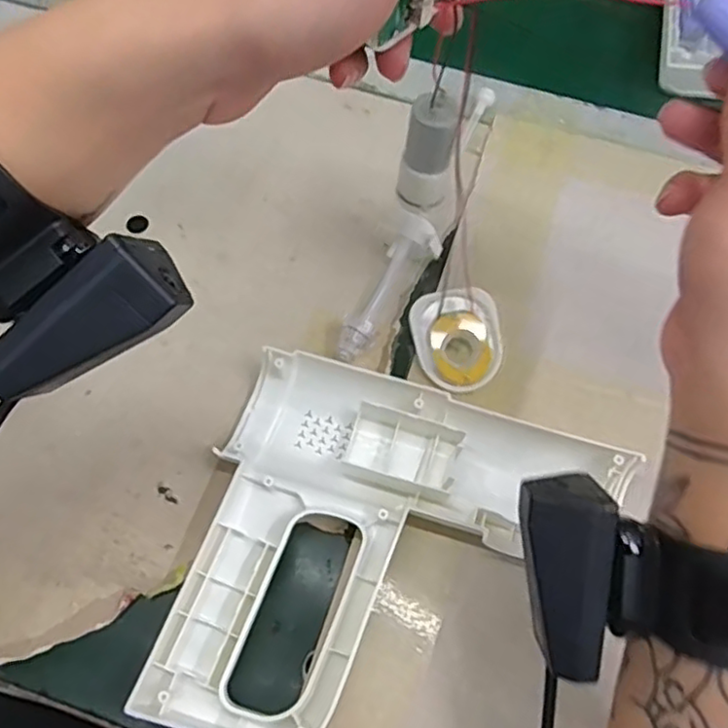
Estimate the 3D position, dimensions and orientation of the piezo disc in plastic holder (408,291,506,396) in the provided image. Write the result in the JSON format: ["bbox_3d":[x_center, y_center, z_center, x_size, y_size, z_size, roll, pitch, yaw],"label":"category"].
[{"bbox_3d":[0.054,-0.012,0.374,0.050,0.024,0.054,1,63,-1],"label":"piezo disc in plastic holder"}]

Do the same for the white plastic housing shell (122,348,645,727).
[{"bbox_3d":[0.008,0.100,0.319,0.194,0.031,0.190,20,64,8],"label":"white plastic housing shell"}]

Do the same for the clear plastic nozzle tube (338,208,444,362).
[{"bbox_3d":[0.017,-0.046,0.381,0.032,0.034,0.096,22,65,9],"label":"clear plastic nozzle tube"}]

